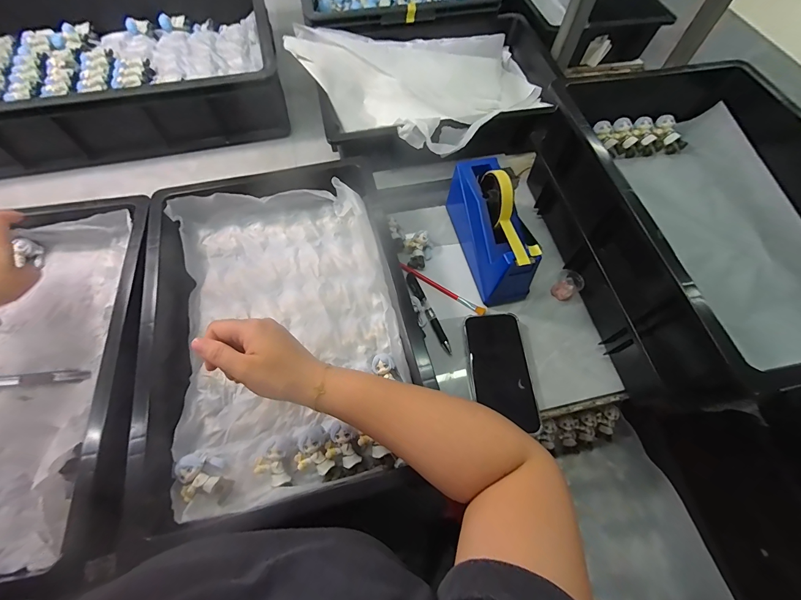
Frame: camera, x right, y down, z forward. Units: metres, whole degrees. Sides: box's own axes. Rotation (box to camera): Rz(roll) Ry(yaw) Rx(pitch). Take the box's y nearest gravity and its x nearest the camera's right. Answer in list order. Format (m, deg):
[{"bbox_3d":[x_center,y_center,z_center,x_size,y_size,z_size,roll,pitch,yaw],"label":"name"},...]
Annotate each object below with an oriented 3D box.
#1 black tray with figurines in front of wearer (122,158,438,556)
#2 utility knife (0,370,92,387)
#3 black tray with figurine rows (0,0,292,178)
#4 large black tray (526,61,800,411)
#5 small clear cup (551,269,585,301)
[{"bbox_3d":[-0.141,0.020,0.450,0.328,0.072,0.454,-11,64,-8],"label":"black tray with figurines in front of wearer"},{"bbox_3d":[-0.450,0.097,0.421,0.128,0.005,0.016,-5,63,-4],"label":"utility knife"},{"bbox_3d":[-0.545,-0.467,0.680,0.574,0.121,0.427,-15,64,-10],"label":"black tray with figurine rows"},{"bbox_3d":[0.440,-0.105,0.495,0.383,0.184,0.442,-7,63,-5],"label":"large black tray"},{"bbox_3d":[0.253,-0.024,0.525,0.035,0.038,0.041,34,67,15],"label":"small clear cup"}]

